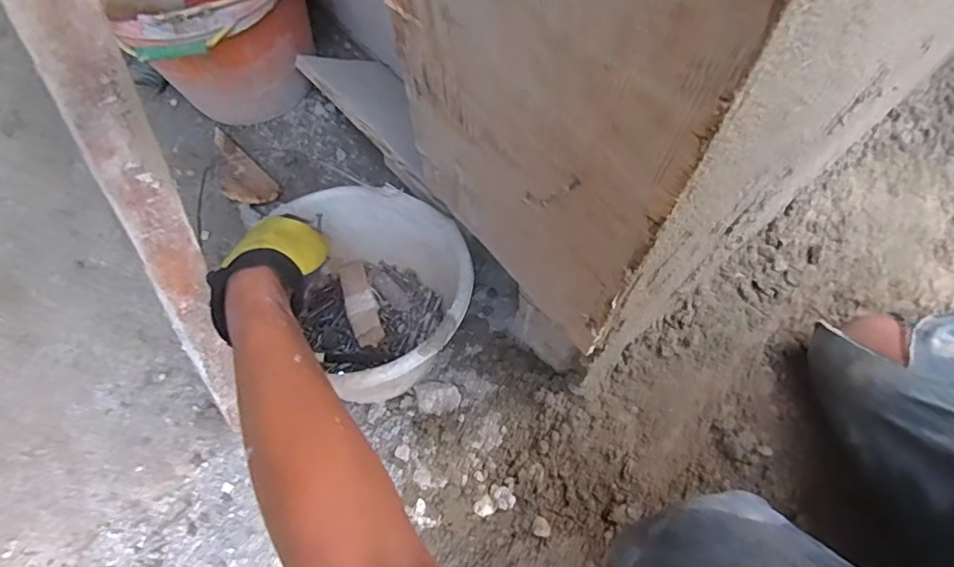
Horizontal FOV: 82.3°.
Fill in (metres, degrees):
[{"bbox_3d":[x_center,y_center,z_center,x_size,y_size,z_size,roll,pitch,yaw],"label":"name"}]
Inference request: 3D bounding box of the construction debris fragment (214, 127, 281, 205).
[{"bbox_3d":[-0.354,-0.162,0.798,0.061,0.022,0.161,-42,70,-16],"label":"construction debris fragment"}]

